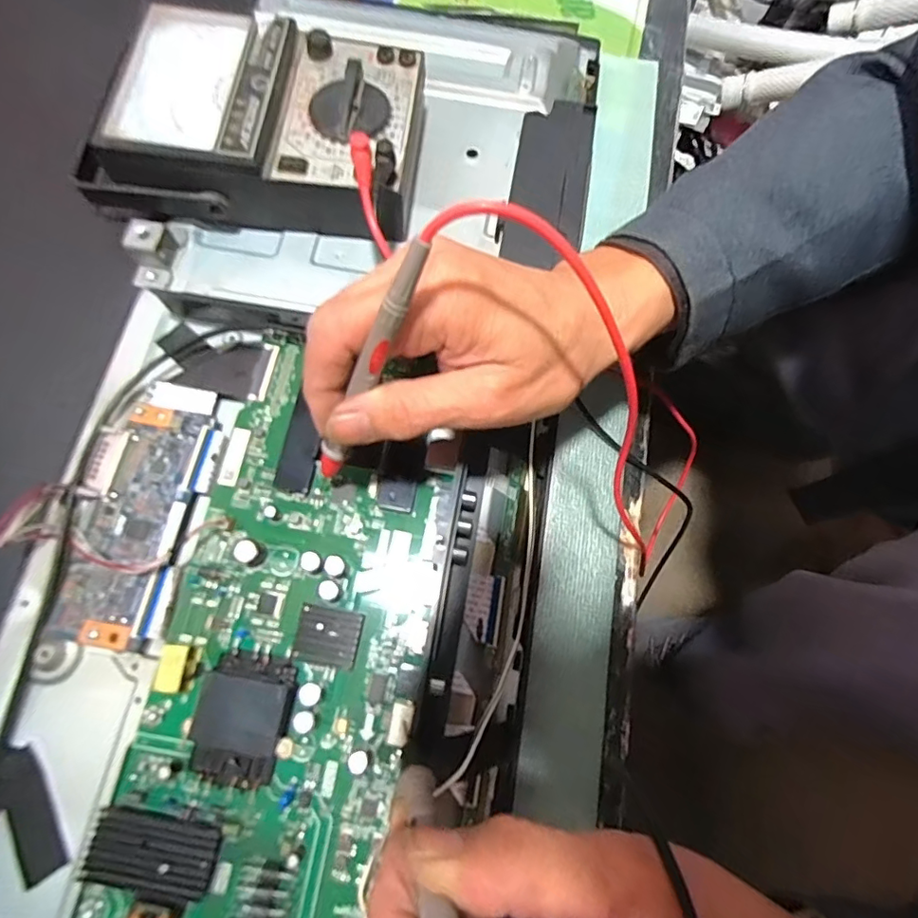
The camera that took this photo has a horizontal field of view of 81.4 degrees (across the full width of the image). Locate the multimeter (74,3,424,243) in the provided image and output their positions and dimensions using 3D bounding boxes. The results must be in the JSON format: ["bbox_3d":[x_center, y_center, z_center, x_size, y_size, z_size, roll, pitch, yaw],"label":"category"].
[{"bbox_3d":[-0.113,-0.191,0.318,0.174,0.064,0.123,7,71,1],"label":"multimeter"}]

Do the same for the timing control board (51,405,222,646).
[{"bbox_3d":[-0.160,0.029,0.264,0.047,0.006,0.118,12,71,3],"label":"timing control board"}]

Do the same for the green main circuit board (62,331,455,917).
[{"bbox_3d":[-0.078,0.088,0.244,0.117,0.013,0.280,11,71,2],"label":"green main circuit board"}]

